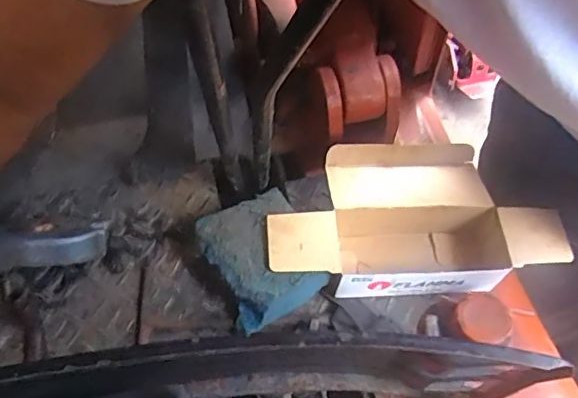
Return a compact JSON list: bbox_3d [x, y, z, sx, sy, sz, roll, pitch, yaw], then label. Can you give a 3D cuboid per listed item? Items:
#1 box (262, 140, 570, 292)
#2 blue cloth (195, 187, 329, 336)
[{"bbox_3d":[0.130,0.028,0.624,0.300,0.102,0.152,-6,51,-1],"label":"box"},{"bbox_3d":[-0.027,0.059,0.588,0.103,0.065,0.120,-25,54,-16],"label":"blue cloth"}]

